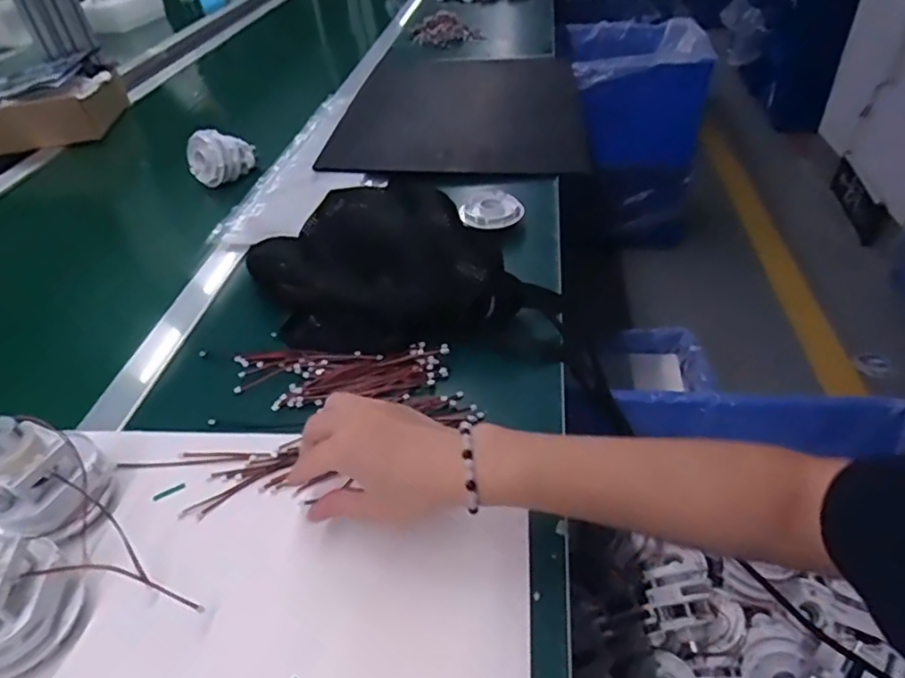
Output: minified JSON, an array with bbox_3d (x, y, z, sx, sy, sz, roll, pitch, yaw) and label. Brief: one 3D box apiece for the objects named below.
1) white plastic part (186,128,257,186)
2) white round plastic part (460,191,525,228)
[{"bbox_3d":[-0.307,-0.244,0.785,0.080,0.059,0.045,-33,48,-28],"label":"white plastic part"},{"bbox_3d":[0.042,-0.138,0.639,0.065,0.012,0.056,-34,48,-29],"label":"white round plastic part"}]

